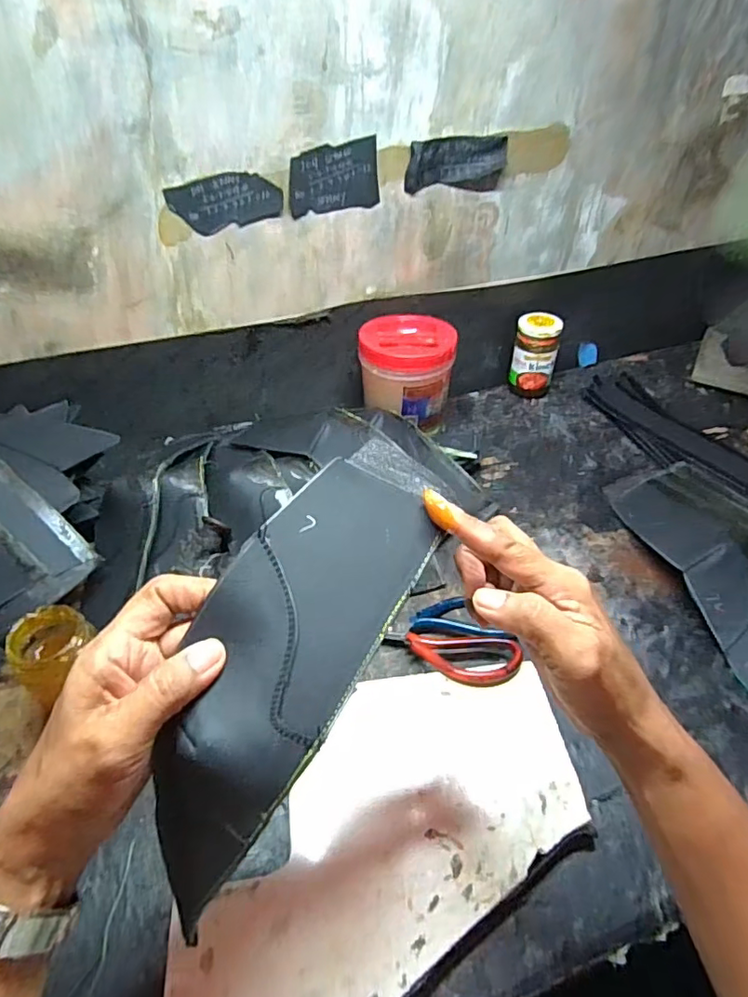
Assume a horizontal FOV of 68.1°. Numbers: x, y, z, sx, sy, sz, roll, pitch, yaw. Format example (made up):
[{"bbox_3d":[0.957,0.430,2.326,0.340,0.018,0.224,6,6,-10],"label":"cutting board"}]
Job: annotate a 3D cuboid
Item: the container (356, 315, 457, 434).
[{"bbox_3d":[0.042,-0.158,0.723,0.117,0.120,0.102,3,45,3],"label":"container"}]

